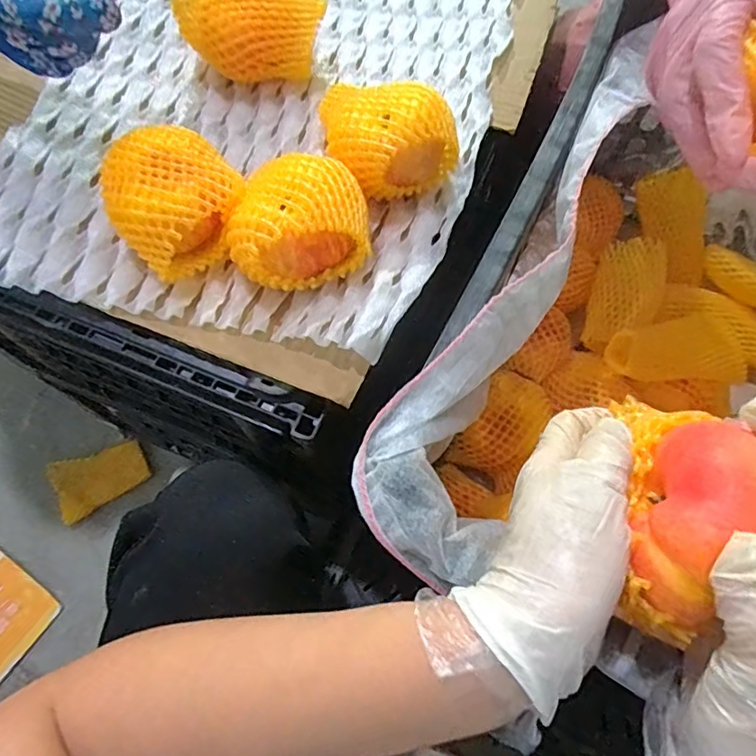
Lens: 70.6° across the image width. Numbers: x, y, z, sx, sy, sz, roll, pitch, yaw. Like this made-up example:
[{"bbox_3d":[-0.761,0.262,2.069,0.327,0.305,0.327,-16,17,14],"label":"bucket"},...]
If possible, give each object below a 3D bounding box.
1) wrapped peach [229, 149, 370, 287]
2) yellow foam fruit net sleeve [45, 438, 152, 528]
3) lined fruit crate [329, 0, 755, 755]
[{"bbox_3d":[-0.053,-0.102,0.359,0.091,0.066,0.087,-10,67,-4],"label":"wrapped peach"},{"bbox_3d":[-0.401,0.139,0.768,0.127,0.014,0.091,-30,70,-12],"label":"yellow foam fruit net sleeve"},{"bbox_3d":[0.246,-0.022,0.416,0.342,0.231,0.493,25,69,10],"label":"lined fruit crate"}]

